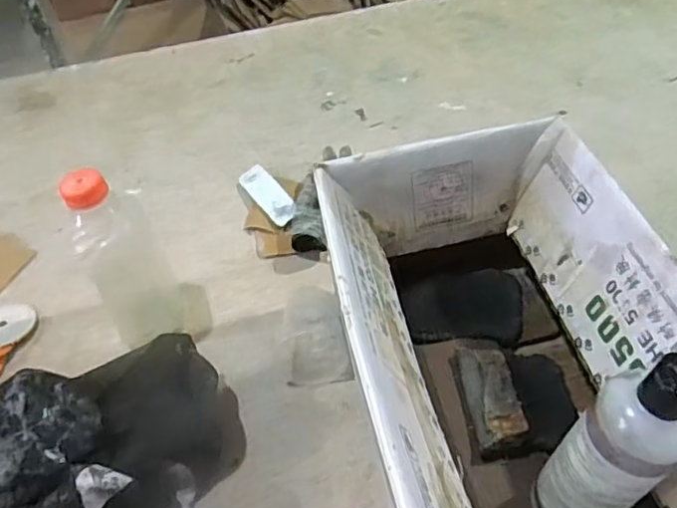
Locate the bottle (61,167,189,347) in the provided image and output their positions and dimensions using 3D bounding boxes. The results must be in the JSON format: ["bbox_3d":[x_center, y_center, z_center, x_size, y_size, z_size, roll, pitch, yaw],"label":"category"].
[{"bbox_3d":[-0.224,0.012,0.642,0.083,0.216,0.069,-22,50,-12],"label":"bottle"}]

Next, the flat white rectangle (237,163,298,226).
[{"bbox_3d":[-0.096,-0.081,0.836,0.043,0.013,0.124,-39,54,-7],"label":"flat white rectangle"}]

